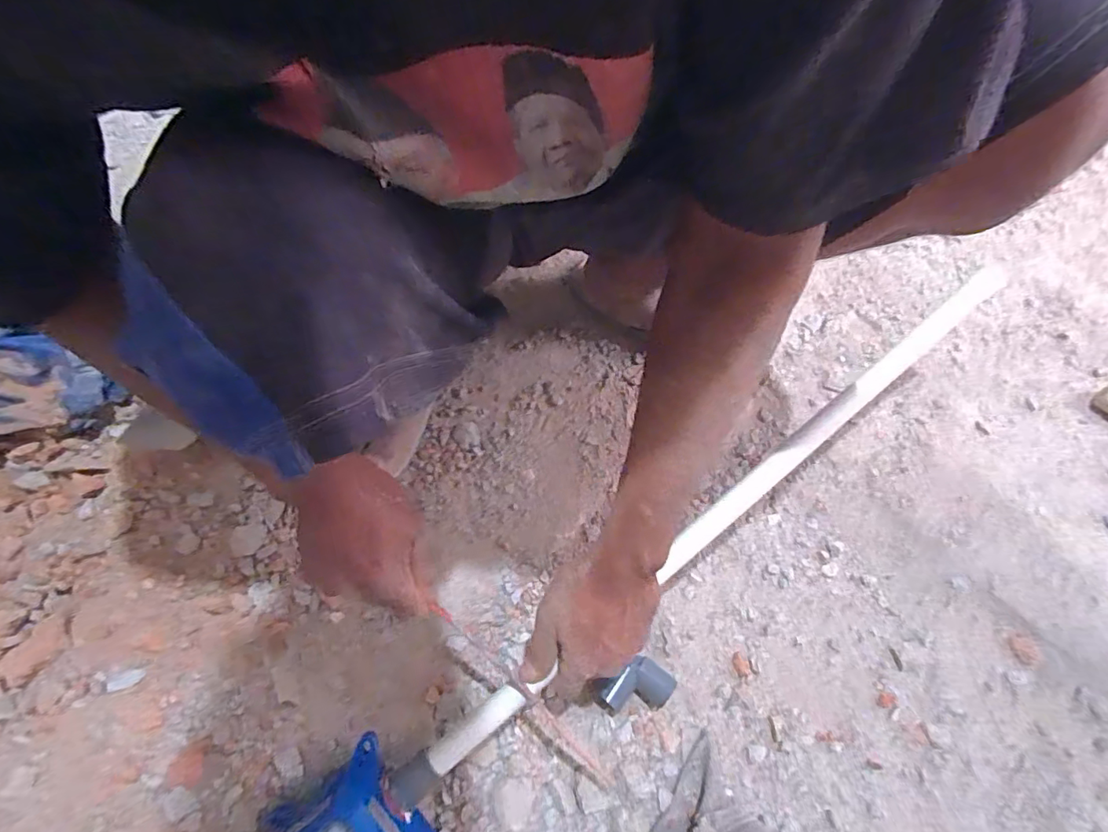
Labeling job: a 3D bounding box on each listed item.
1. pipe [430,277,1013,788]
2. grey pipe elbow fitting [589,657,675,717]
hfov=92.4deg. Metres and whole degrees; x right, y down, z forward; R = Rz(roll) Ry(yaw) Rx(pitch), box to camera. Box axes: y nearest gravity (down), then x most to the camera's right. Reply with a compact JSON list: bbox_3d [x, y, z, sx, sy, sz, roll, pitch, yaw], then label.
[{"bbox_3d":[0.164,0.073,0.466,0.653,0.024,0.024,-38,70,-7],"label":"pipe"},{"bbox_3d":[0.074,0.254,0.499,0.074,0.036,0.043,-10,67,-6],"label":"grey pipe elbow fitting"}]

